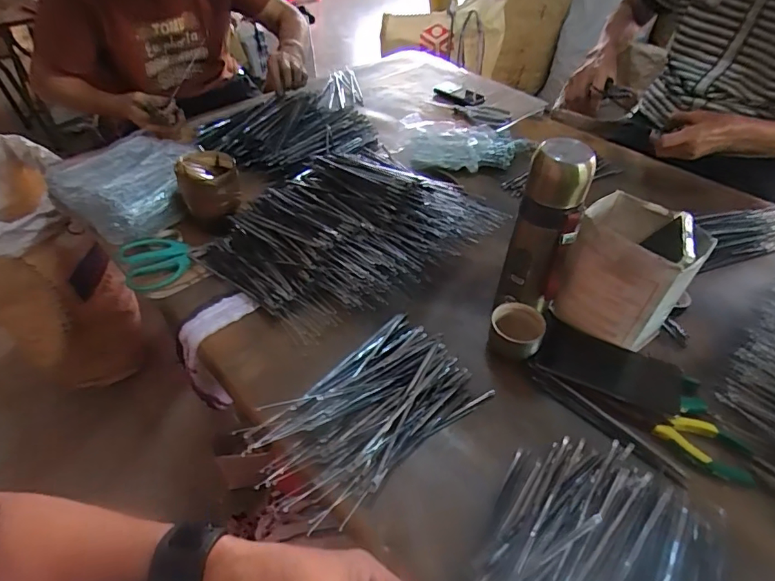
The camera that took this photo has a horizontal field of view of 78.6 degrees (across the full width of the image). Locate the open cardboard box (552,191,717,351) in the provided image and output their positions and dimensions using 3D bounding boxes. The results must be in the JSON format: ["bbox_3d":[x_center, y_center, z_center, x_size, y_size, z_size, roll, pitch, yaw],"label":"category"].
[{"bbox_3d":[0.286,-0.016,0.573,0.100,0.152,0.118,-35,55,-30],"label":"open cardboard box"}]

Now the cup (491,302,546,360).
[{"bbox_3d":[0.159,0.053,0.587,0.062,0.044,0.057,1,45,-1],"label":"cup"}]

